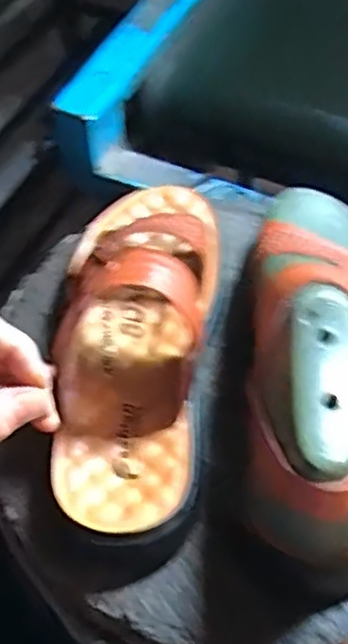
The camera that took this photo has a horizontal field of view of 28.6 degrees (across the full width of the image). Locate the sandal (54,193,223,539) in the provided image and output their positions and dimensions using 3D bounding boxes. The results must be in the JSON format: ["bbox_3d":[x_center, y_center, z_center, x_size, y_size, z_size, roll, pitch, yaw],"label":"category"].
[{"bbox_3d":[-0.027,-0.015,0.436,0.092,0.094,0.263,5,53,5],"label":"sandal"}]

